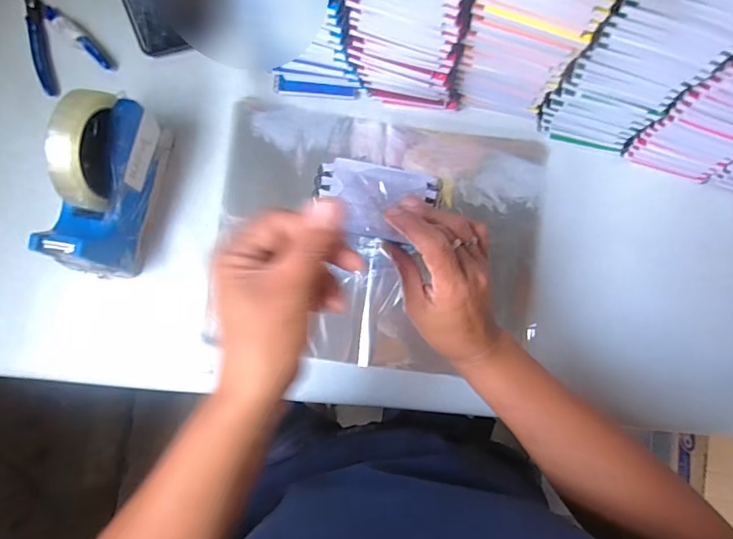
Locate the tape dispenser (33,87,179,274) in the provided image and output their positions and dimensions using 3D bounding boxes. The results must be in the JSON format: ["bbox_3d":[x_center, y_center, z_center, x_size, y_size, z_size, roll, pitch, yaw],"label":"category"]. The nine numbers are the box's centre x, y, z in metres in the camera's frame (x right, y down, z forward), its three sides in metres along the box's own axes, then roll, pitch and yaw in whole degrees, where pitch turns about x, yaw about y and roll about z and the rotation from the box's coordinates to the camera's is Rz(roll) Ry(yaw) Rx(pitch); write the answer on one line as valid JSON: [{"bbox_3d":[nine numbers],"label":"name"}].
[{"bbox_3d":[-0.242,-0.076,0.398,0.054,0.121,0.158,11,84,0],"label":"tape dispenser"}]

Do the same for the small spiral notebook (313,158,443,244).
[{"bbox_3d":[0.006,-0.053,0.331,0.092,0.007,0.056,14,86,-1],"label":"small spiral notebook"}]

